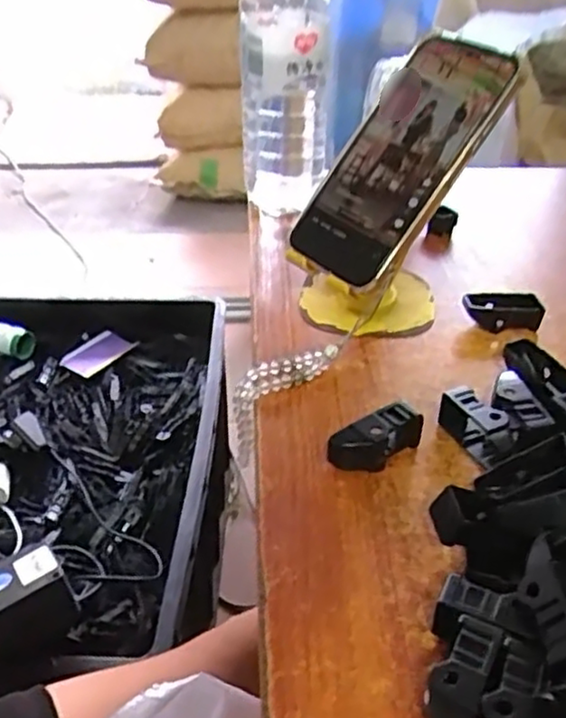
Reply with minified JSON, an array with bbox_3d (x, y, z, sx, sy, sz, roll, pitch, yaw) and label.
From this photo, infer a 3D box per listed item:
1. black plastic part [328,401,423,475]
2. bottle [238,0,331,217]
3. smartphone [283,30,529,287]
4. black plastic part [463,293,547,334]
[{"bbox_3d":[0.048,0.041,0.358,0.051,0.026,0.013,-19,40,-24],"label":"black plastic part"},{"bbox_3d":[0.001,-0.216,0.554,0.069,0.199,0.068,2,36,3],"label":"bottle"},{"bbox_3d":[0.073,-0.125,0.436,0.084,0.015,0.162,38,91,38],"label":"smartphone"},{"bbox_3d":[0.144,-0.032,0.460,0.050,0.019,0.021,3,36,5],"label":"black plastic part"}]

